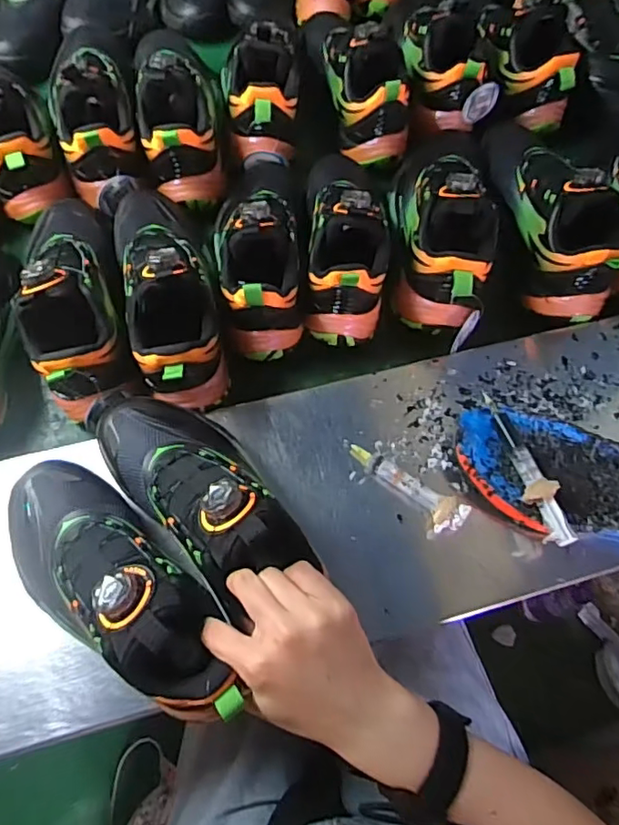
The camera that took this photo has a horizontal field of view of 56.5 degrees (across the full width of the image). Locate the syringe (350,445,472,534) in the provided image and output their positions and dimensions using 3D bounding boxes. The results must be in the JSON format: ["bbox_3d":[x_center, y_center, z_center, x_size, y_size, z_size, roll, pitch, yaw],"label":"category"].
[{"bbox_3d":[0.088,0.062,0.516,0.114,0.028,0.033,41,70,14],"label":"syringe"}]

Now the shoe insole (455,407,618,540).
[{"bbox_3d":[0.263,0.063,0.515,0.269,0.048,0.106,13,66,3],"label":"shoe insole"}]

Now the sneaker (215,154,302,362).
[{"bbox_3d":[-0.053,-0.189,0.580,0.084,0.093,0.252,-3,66,-4],"label":"sneaker"}]

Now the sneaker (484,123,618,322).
[{"bbox_3d":[0.273,-0.244,0.622,0.112,0.092,0.282,-1,66,-3],"label":"sneaker"}]

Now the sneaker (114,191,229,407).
[{"bbox_3d":[-0.139,-0.137,0.551,0.084,0.096,0.271,-13,67,-8],"label":"sneaker"}]

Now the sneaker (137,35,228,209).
[{"bbox_3d":[-0.151,-0.371,0.660,0.090,0.098,0.270,-9,67,-7],"label":"sneaker"}]

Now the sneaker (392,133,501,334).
[{"bbox_3d":[0.146,-0.227,0.605,0.110,0.096,0.277,11,66,2],"label":"sneaker"}]

